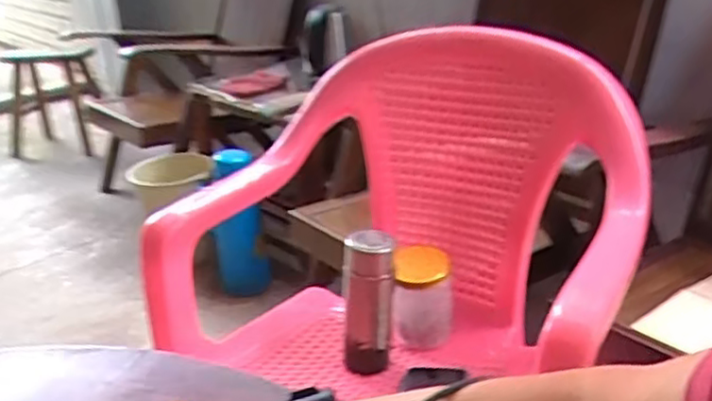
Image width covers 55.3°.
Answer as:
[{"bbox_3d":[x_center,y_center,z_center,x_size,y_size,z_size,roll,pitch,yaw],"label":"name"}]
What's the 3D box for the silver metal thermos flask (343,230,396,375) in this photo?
[{"bbox_3d":[0.015,0.124,0.832,0.060,0.174,0.058,-3,25,1],"label":"silver metal thermos flask"}]

